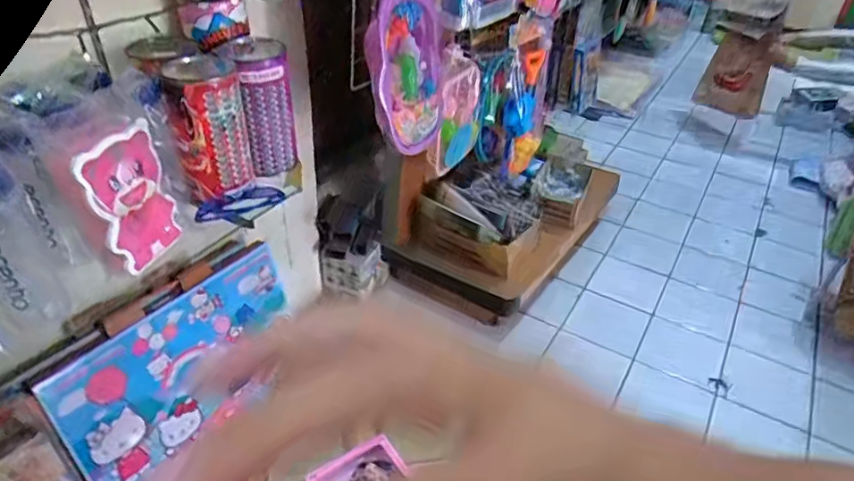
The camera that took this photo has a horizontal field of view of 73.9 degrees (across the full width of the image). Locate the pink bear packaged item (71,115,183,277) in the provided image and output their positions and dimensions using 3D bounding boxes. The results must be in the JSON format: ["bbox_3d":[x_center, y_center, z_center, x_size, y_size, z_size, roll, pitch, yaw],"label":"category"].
[{"bbox_3d":[-0.372,-0.053,0.726,0.030,0.166,0.110,14,38,14],"label":"pink bear packaged item"}]

